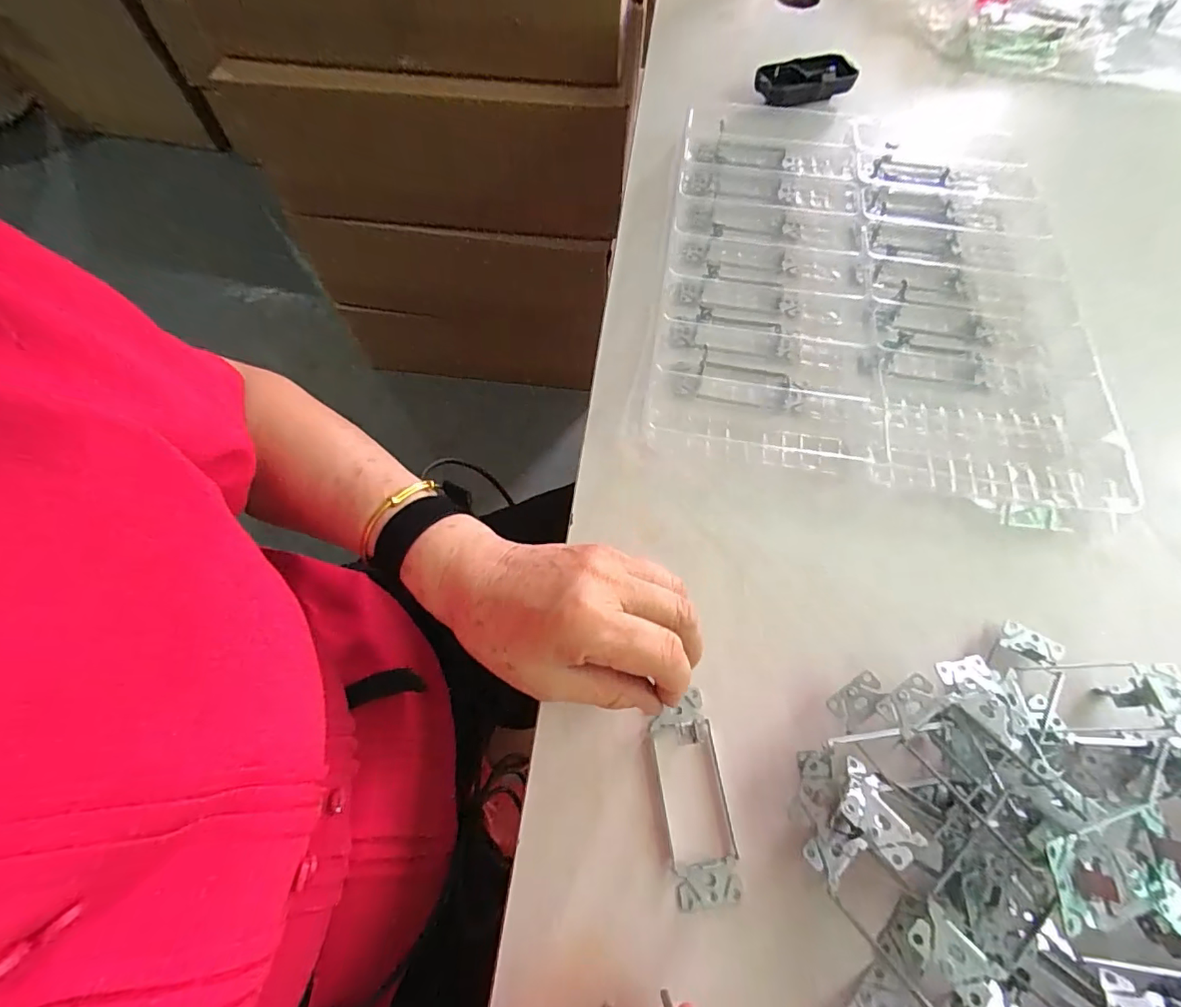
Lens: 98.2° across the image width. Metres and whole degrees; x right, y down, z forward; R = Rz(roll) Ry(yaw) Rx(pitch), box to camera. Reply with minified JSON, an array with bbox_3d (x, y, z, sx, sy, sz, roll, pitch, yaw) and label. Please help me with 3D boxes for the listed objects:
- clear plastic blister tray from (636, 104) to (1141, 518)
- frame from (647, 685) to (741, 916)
[{"bbox_3d":[0.238,-0.198,0.447,0.334,0.031,0.415,8,65,4],"label":"clear plastic blister tray"},{"bbox_3d":[0.058,0.161,0.283,0.038,0.016,0.107,-4,64,0],"label":"frame"}]

